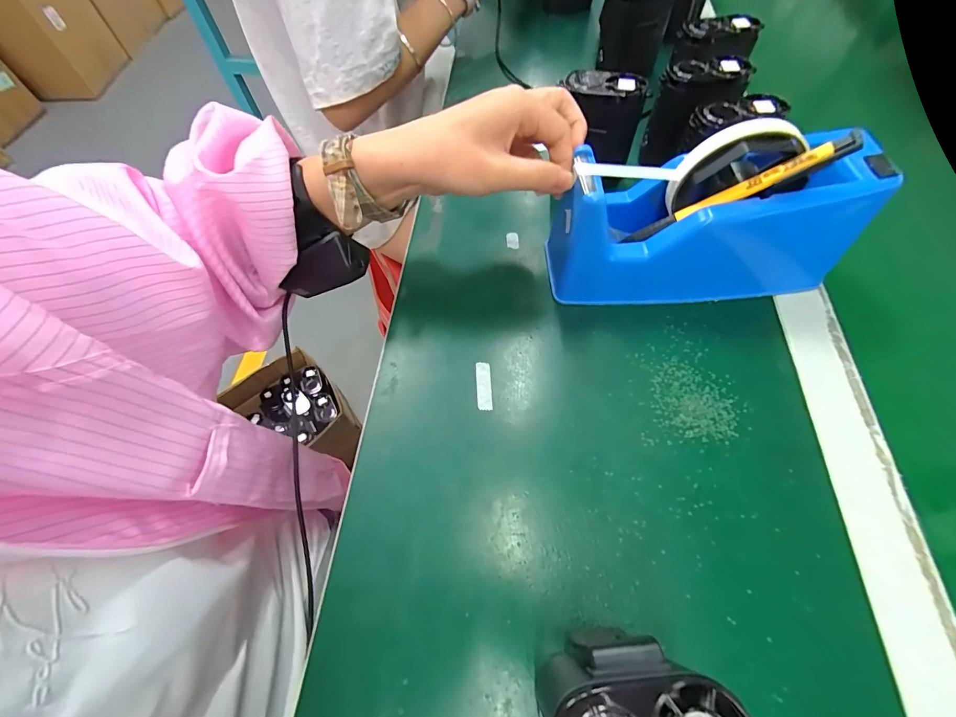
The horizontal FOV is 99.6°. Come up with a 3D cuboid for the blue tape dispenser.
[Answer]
[{"bbox_3d":[0.154,-0.098,0.282,0.203,0.107,0.063,-1,62,3],"label":"blue tape dispenser"}]

